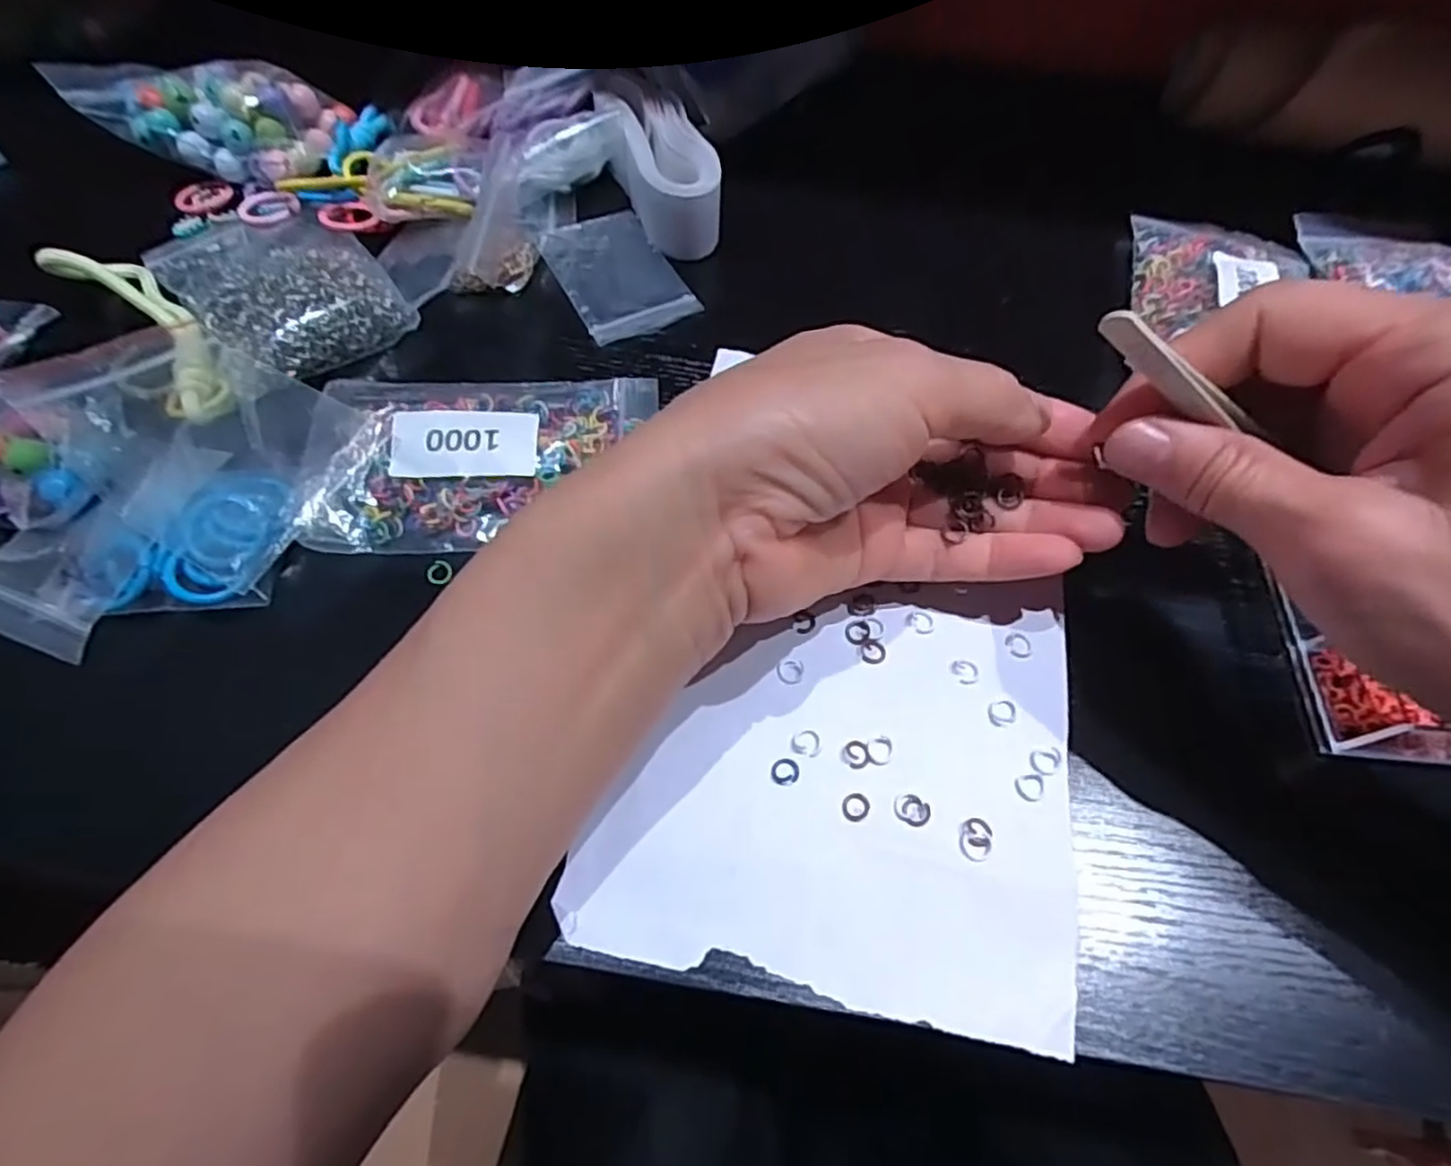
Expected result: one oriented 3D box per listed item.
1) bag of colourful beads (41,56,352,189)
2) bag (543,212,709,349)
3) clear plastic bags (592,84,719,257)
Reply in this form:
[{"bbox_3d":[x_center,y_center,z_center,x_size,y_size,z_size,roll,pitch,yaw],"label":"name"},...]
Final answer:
[{"bbox_3d":[-0.234,-0.217,0.325,0.103,0.032,0.062,12,63,4],"label":"bag of colourful beads"},{"bbox_3d":[-0.047,-0.135,0.307,0.048,0.004,0.067,-24,71,-18],"label":"bag"},{"bbox_3d":[-0.027,-0.186,0.318,0.034,0.027,0.084,-20,65,-12],"label":"clear plastic bags"}]

